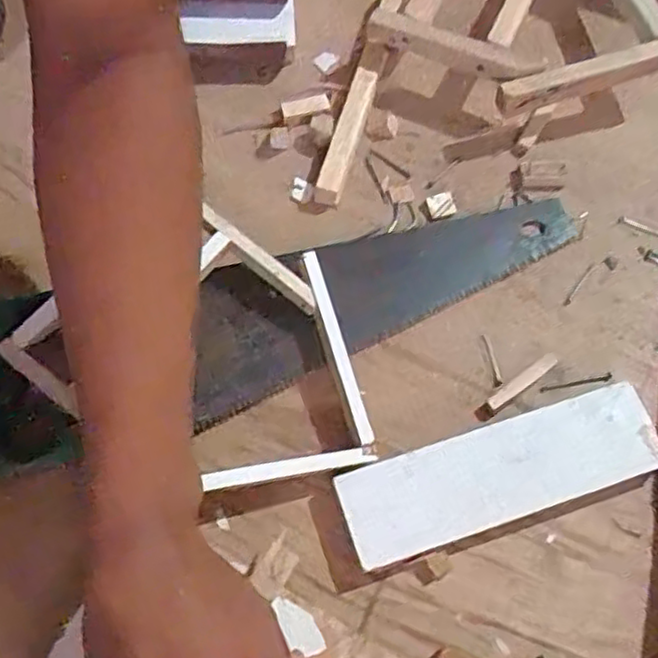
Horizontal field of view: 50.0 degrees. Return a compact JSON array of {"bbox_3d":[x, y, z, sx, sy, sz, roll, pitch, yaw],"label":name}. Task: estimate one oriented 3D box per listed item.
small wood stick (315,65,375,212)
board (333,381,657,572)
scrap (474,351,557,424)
[{"bbox_3d":[0.014,-0.148,0.538,0.018,0.021,0.118,16,65,4],"label":"small wood stick"},{"bbox_3d":[0.106,0.088,0.438,0.202,0.025,0.059,-16,67,-10],"label":"board"},{"bbox_3d":[0.125,0.038,0.468,0.067,0.008,0.012,-34,71,-17],"label":"scrap"}]

